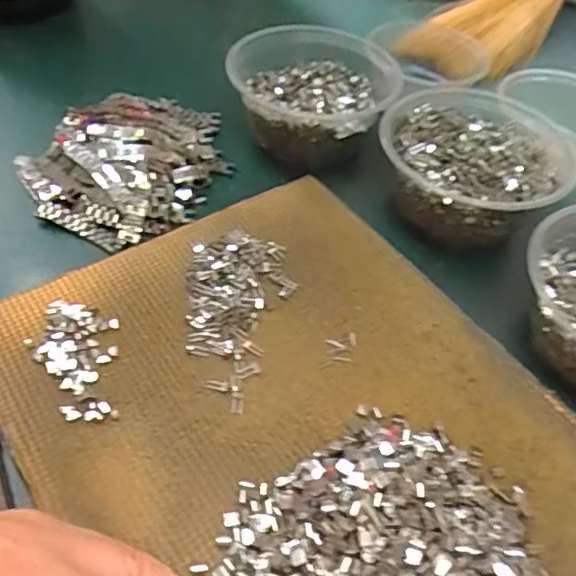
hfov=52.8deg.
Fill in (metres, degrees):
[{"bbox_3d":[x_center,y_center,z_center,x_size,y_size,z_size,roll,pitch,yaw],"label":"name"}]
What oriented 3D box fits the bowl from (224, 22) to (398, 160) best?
[{"bbox_3d":[0.022,-0.163,0.484,0.135,0.058,0.138,16,50,9],"label":"bowl"}]

